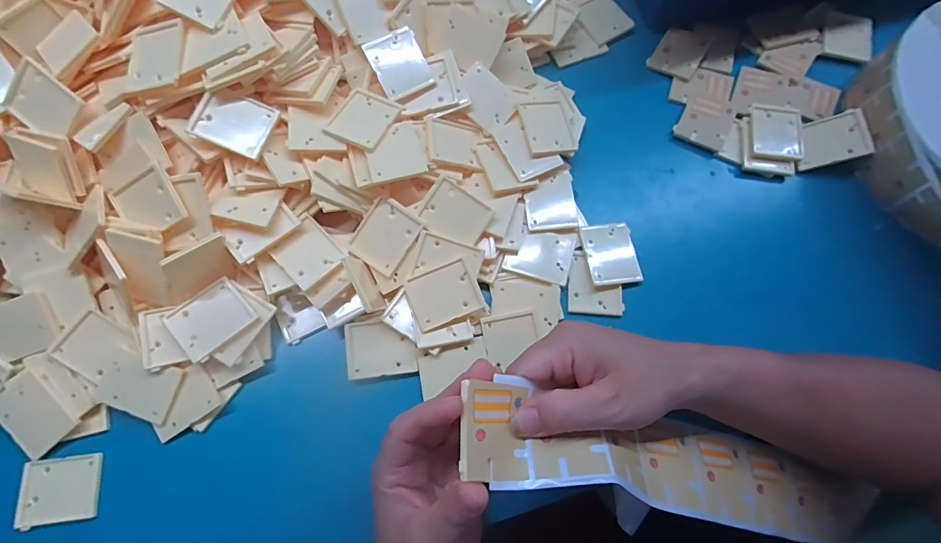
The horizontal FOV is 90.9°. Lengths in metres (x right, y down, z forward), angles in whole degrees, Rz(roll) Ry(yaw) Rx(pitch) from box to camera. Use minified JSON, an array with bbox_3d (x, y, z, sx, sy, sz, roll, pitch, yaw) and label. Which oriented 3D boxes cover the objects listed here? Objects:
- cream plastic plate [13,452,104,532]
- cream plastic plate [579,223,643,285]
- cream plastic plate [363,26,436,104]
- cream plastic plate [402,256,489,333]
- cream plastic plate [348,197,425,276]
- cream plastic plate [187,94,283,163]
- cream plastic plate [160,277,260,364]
[{"bbox_3d":[-0.281,0.150,0.318,0.051,0.005,0.042,-9,74,-3],"label":"cream plastic plate"},{"bbox_3d":[0.111,-0.014,0.364,0.040,0.010,0.050,-9,74,-3],"label":"cream plastic plate"},{"bbox_3d":[-0.056,-0.165,0.368,0.040,0.005,0.049,-28,93,-7],"label":"cream plastic plate"},{"bbox_3d":[-0.019,0.016,0.339,0.051,0.006,0.040,-21,76,-7],"label":"cream plastic plate"},{"bbox_3d":[-0.063,-0.027,0.349,0.041,0.004,0.049,36,92,4],"label":"cream plastic plate"},{"bbox_3d":[-0.168,-0.106,0.330,0.051,0.005,0.042,21,71,-4],"label":"cream plastic plate"},{"bbox_3d":[-0.185,0.033,0.331,0.051,0.004,0.043,-41,81,-17],"label":"cream plastic plate"}]

